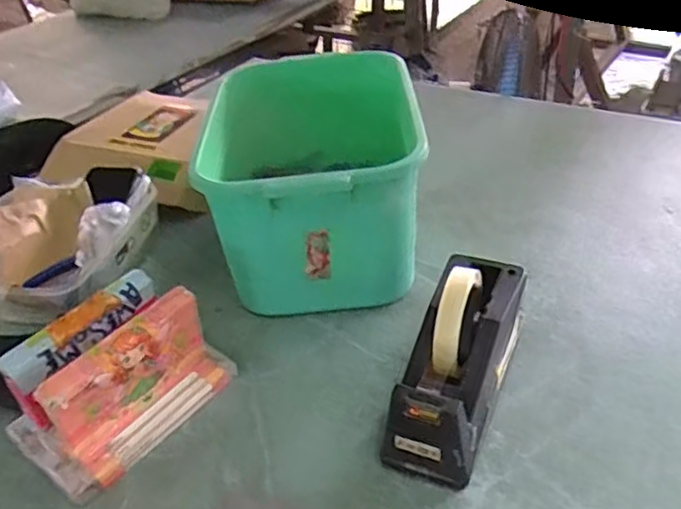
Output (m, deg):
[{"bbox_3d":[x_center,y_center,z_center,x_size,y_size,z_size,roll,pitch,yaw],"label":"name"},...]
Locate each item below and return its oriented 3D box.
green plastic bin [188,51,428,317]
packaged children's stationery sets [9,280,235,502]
[{"bbox_3d":[-0.027,-0.083,0.766,0.230,0.188,0.294,-7,37,0],"label":"green plastic bin"},{"bbox_3d":[-0.205,0.111,0.590,0.108,0.116,0.186,26,48,36],"label":"packaged children's stationery sets"}]

